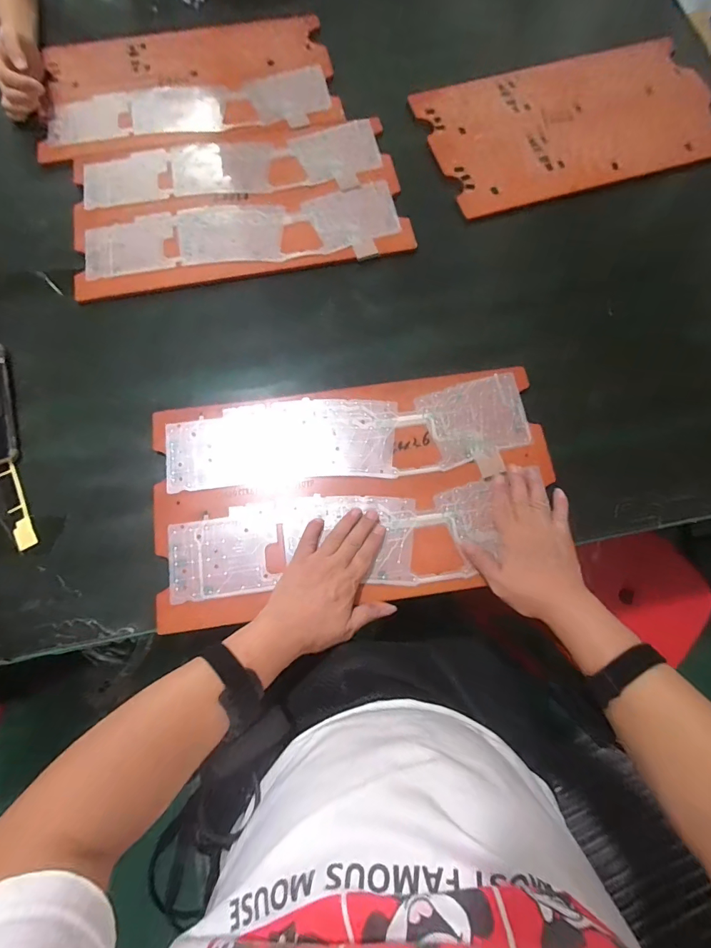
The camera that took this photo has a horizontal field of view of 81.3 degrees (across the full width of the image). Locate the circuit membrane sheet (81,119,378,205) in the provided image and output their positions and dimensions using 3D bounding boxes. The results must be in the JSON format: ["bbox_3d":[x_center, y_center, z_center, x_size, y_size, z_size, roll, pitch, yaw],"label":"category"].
[{"bbox_3d":[-0.183,-0.457,0.623,0.432,0.007,0.112,-10,76,-3],"label":"circuit membrane sheet"}]

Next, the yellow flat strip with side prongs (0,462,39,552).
[{"bbox_3d":[-0.401,0.038,0.490,0.020,0.007,0.105,-25,75,-5],"label":"yellow flat strip with side prongs"}]

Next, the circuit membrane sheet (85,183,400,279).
[{"bbox_3d":[-0.158,-0.336,0.590,0.433,0.011,0.120,-11,75,-4],"label":"circuit membrane sheet"}]

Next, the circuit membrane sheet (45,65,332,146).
[{"bbox_3d":[-0.263,-0.582,0.660,0.432,0.009,0.116,-9,77,-3],"label":"circuit membrane sheet"}]

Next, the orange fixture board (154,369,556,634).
[{"bbox_3d":[0.001,0.017,0.483,0.452,0.018,0.253,-8,74,-1],"label":"orange fixture board"}]

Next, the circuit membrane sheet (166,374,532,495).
[{"bbox_3d":[-0.006,-0.043,0.508,0.435,0.004,0.110,-7,75,-2],"label":"circuit membrane sheet"}]

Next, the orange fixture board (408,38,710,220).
[{"bbox_3d":[0.336,-0.553,0.645,0.442,0.008,0.266,-18,74,-3],"label":"orange fixture board"}]

